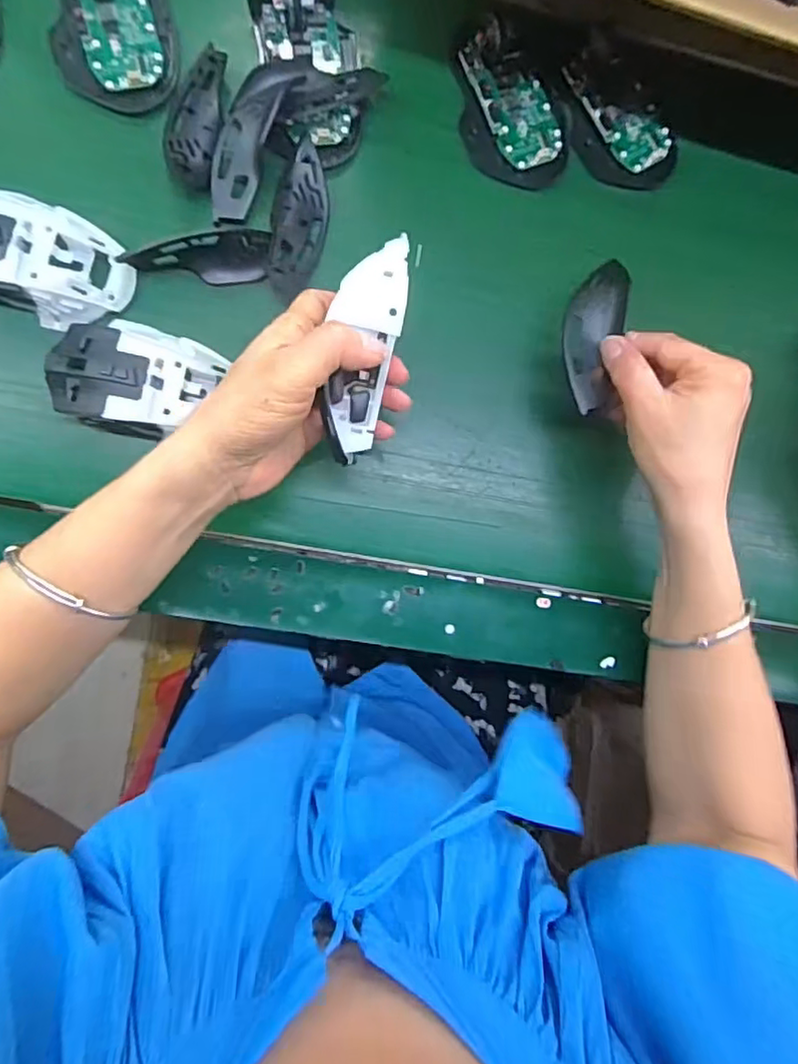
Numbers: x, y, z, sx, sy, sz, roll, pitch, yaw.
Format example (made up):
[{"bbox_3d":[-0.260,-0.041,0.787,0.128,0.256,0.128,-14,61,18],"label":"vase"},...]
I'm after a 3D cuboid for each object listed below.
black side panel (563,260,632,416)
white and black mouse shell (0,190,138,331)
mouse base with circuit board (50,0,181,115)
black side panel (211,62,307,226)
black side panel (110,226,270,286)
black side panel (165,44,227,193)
[{"bbox_3d":[0.120,-0.120,0.366,0.033,0.019,0.093,10,90,-8],"label":"black side panel"},{"bbox_3d":[-0.220,-0.164,0.350,0.113,0.028,0.062,19,87,-8],"label":"white and black mouse shell"},{"bbox_3d":[-0.179,-0.321,0.369,0.072,0.025,0.106,-5,90,-8],"label":"mouse base with circuit board"},{"bbox_3d":[-0.095,-0.249,0.371,0.036,0.023,0.106,23,86,-8],"label":"black side panel"},{"bbox_3d":[-0.123,-0.169,0.367,0.087,0.023,0.024,-7,91,-8],"label":"black side panel"},{"bbox_3d":[-0.129,-0.262,0.377,0.034,0.007,0.087,11,88,-8],"label":"black side panel"}]

